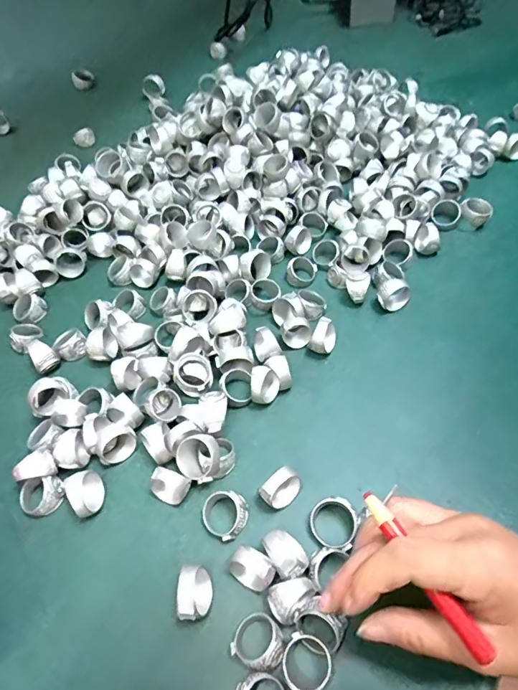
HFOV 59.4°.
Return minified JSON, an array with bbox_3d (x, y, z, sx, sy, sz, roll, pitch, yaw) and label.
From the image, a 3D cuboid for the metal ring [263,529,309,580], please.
[{"bbox_3d":[0.015,0.118,0.254,0.017,0.026,0.025,-28,58,-17],"label":"metal ring"}]

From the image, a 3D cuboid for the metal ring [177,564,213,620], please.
[{"bbox_3d":[-0.034,0.134,0.248,0.015,0.023,0.028,-5,54,-1],"label":"metal ring"}]

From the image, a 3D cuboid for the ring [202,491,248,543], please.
[{"bbox_3d":[-0.020,0.101,0.274,0.027,0.015,0.027,-1,54,2],"label":"ring"}]

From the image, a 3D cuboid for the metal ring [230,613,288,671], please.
[{"bbox_3d":[0.000,0.154,0.236,0.026,0.015,0.024,-1,54,2],"label":"metal ring"}]

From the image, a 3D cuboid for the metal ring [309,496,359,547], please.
[{"bbox_3d":[0.044,0.104,0.267,0.027,0.018,0.026,-1,54,2],"label":"metal ring"}]

